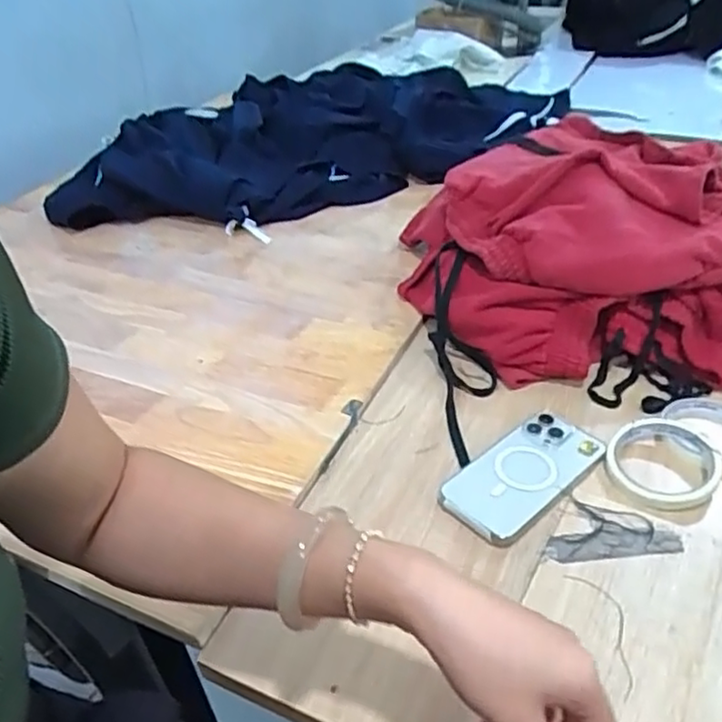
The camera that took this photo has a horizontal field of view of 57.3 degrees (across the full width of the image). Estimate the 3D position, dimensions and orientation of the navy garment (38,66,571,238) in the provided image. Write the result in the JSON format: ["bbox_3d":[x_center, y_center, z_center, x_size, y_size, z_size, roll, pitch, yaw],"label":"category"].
[{"bbox_3d":[-0.065,-0.409,1.201,0.949,0.106,0.446,-24,42,-23],"label":"navy garment"}]

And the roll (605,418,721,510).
[{"bbox_3d":[0.273,0.091,0.601,0.093,0.027,0.091,-2,38,2],"label":"roll"}]

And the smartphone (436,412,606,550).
[{"bbox_3d":[0.151,0.100,0.601,0.159,0.018,0.087,-33,46,-32],"label":"smartphone"}]

